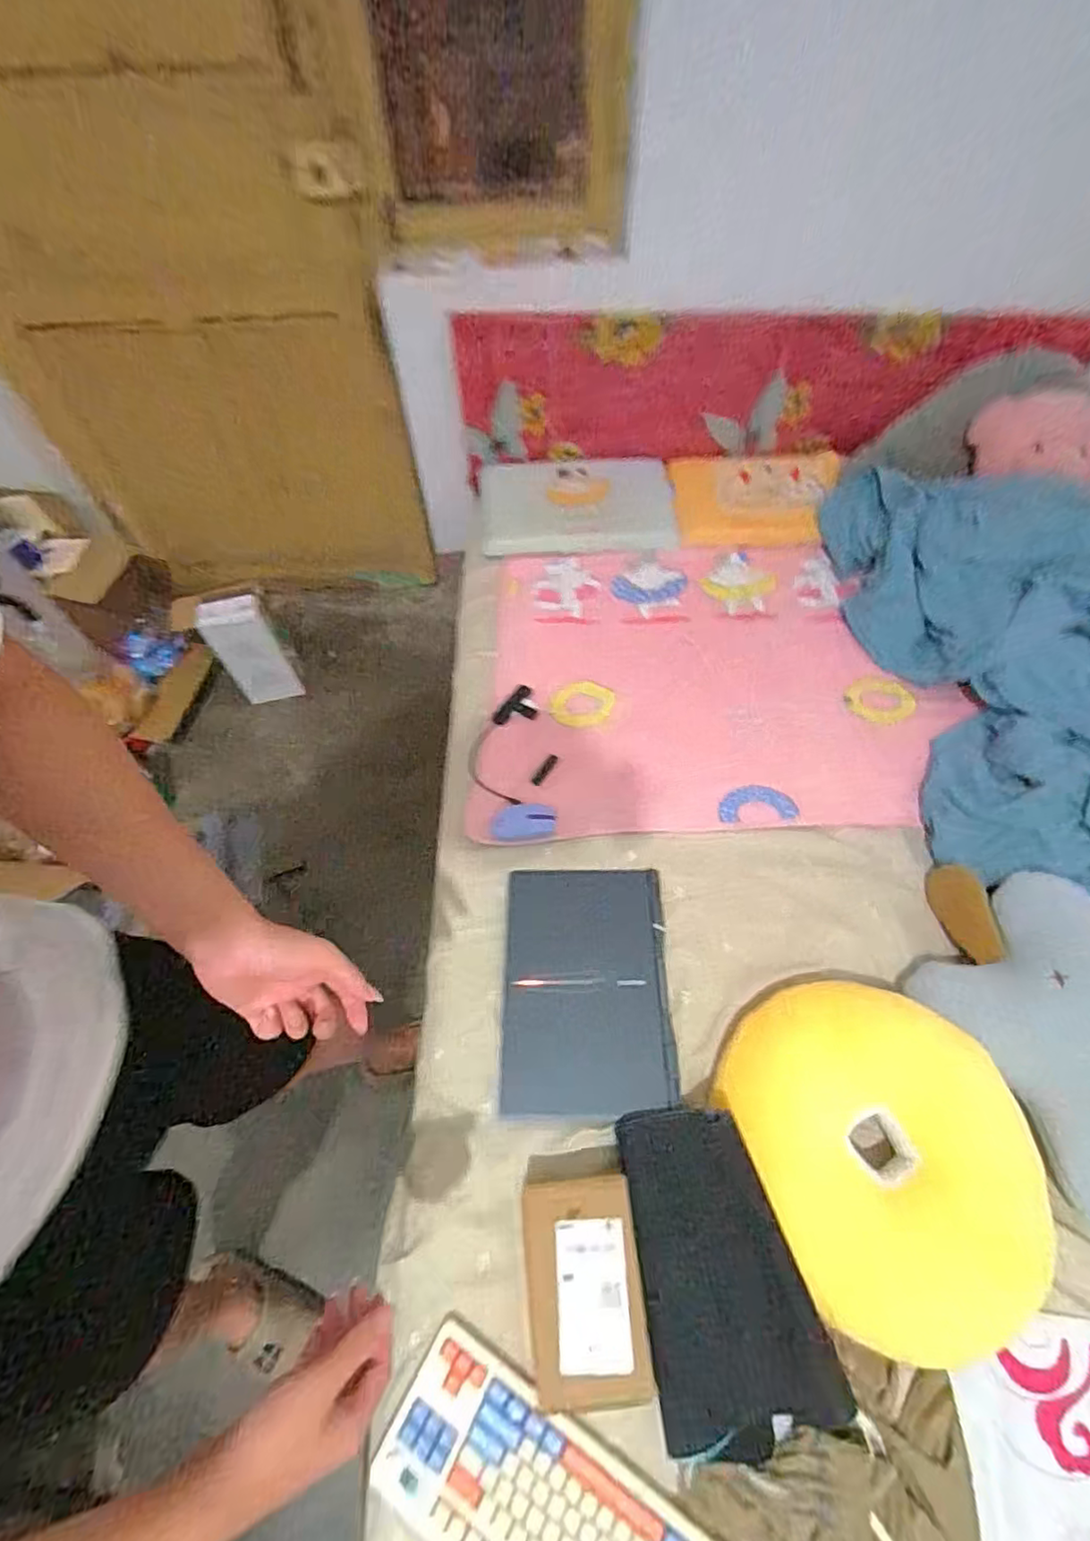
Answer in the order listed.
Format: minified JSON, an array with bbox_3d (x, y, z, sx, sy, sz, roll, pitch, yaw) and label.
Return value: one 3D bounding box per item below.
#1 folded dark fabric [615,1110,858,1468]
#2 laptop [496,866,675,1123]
[{"bbox_3d":[0.214,0.595,0.721,0.199,0.037,0.317,-6,59,-3],"label":"folded dark fabric"},{"bbox_3d":[0.064,0.323,0.923,0.246,0.032,0.357,0,59,1],"label":"laptop"}]

